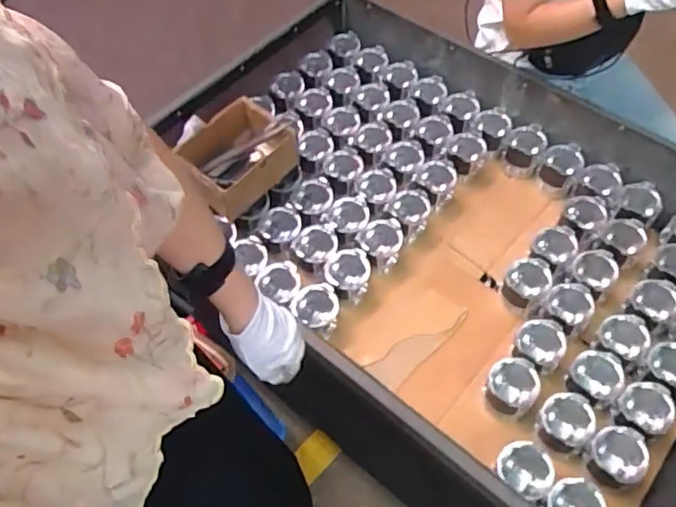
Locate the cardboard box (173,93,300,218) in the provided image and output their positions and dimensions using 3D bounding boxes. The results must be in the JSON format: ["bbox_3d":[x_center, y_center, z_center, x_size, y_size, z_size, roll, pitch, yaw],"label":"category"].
[{"bbox_3d":[-0.188,-0.192,1.149,0.200,0.117,0.147,-41,65,-19],"label":"cardboard box"}]

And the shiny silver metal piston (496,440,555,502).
[{"bbox_3d":[0.301,0.340,0.921,0.081,0.063,0.083,-41,65,-19],"label":"shiny silver metal piston"}]

